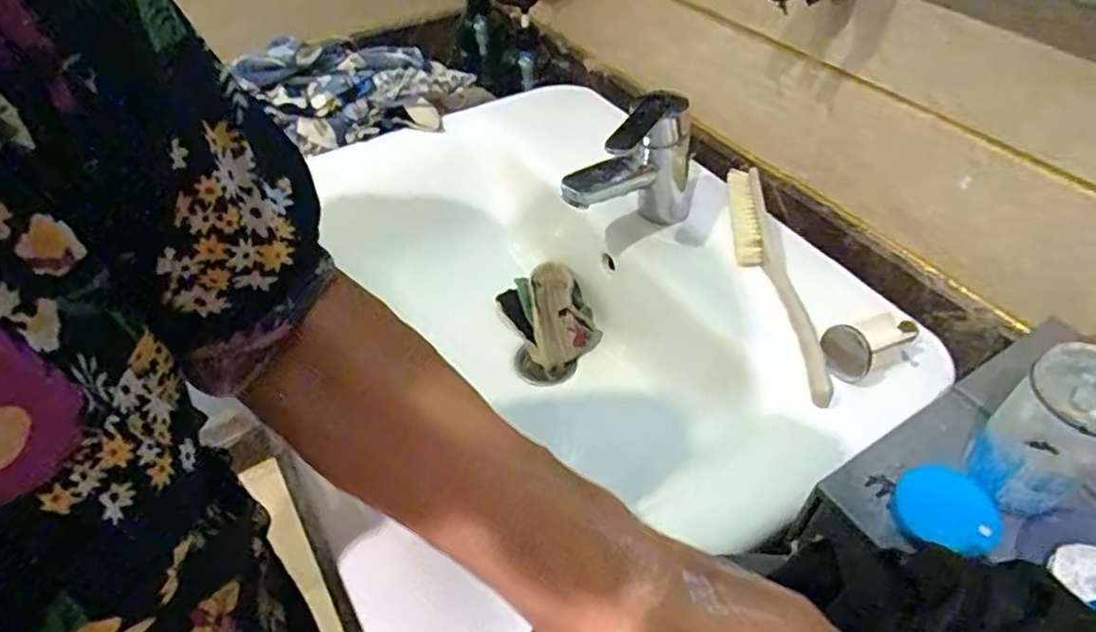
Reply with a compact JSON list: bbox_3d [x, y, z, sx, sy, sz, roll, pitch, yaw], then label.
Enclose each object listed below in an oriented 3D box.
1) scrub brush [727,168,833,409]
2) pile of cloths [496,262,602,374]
[{"bbox_3d":[0.173,-0.028,0.499,0.032,0.050,0.224,-3,47,-1],"label":"scrub brush"},{"bbox_3d":[0.000,-0.001,0.655,0.073,0.050,0.103,-22,50,-18],"label":"pile of cloths"}]

